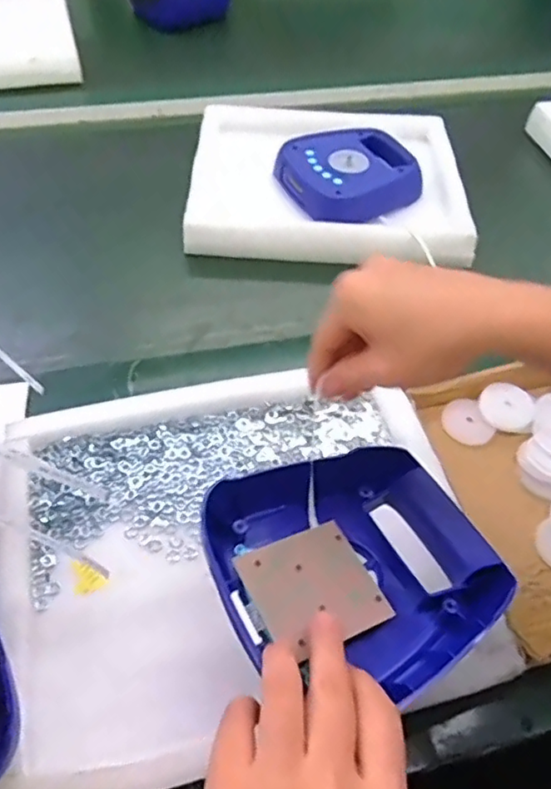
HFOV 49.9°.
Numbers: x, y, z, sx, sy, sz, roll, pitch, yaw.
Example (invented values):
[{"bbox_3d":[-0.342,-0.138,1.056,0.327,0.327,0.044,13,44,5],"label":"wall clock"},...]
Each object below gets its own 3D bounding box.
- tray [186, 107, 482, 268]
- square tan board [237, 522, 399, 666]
[{"bbox_3d":[0.074,-0.289,0.795,0.350,0.073,0.301,7,53,3],"label":"tray"},{"bbox_3d":[0.025,0.122,0.377,0.081,0.004,0.073,-14,53,-28],"label":"square tan board"}]

